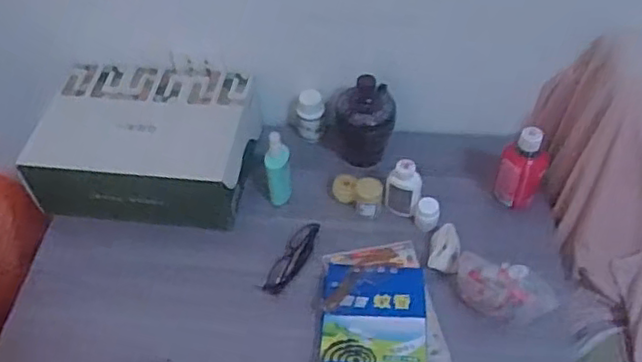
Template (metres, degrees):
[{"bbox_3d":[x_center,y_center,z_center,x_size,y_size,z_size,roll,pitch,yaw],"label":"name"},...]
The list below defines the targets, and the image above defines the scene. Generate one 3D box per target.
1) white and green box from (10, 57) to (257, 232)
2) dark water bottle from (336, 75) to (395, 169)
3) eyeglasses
[{"bbox_3d":[-0.275,-0.061,1.023,0.317,0.124,0.265,4,51,3],"label":"white and green box"},{"bbox_3d":[0.076,-0.105,1.118,0.101,0.143,0.091,8,51,6],"label":"dark water bottle"},{"bbox_3d":[-0.043,0.115,0.949,0.032,0.030,0.130,26,55,19],"label":"eyeglasses"}]

